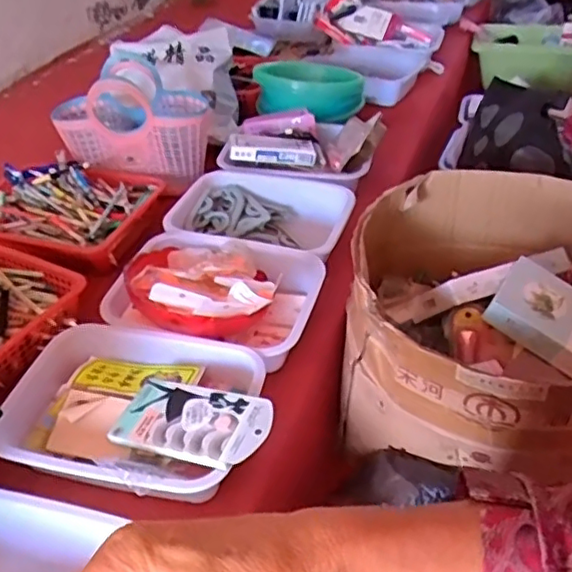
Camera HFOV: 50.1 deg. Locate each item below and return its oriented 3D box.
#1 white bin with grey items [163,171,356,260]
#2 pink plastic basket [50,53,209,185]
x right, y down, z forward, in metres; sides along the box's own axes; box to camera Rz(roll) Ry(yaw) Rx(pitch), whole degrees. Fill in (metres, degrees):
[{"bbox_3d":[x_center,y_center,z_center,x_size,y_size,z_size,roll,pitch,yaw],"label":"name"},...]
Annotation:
[{"bbox_3d":[-0.040,-0.101,1.044,0.289,0.105,0.220,11,41,20],"label":"white bin with grey items"},{"bbox_3d":[-0.294,-0.316,1.172,0.293,0.194,0.147,3,39,10],"label":"pink plastic basket"}]

